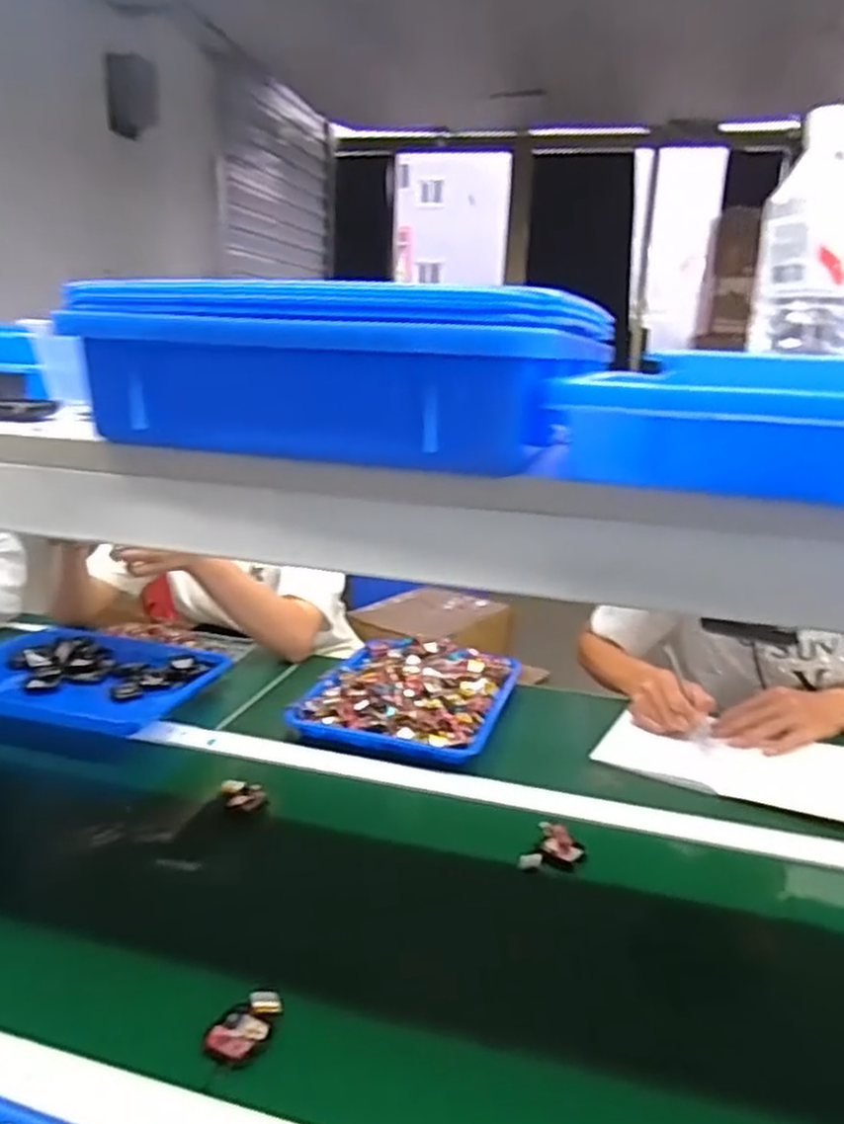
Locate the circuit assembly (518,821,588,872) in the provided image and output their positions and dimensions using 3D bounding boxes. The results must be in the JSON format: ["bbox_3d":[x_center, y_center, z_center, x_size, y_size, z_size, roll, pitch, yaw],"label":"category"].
[{"bbox_3d":[0.129,0.279,0.760,0.060,0.028,0.037,6,16,16],"label":"circuit assembly"}]

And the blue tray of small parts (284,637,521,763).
[{"bbox_3d":[-0.013,0.184,1.076,0.252,0.057,0.302,6,16,16],"label":"blue tray of small parts"}]

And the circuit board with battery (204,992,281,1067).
[{"bbox_3d":[-0.120,0.321,0.538,0.040,0.004,0.059,12,18,32],"label":"circuit board with battery"}]

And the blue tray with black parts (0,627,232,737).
[{"bbox_3d":[-0.468,0.157,1.078,0.347,0.041,0.240,6,16,13],"label":"blue tray with black parts"}]

